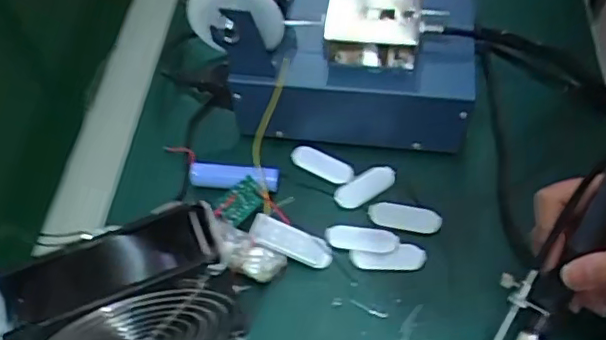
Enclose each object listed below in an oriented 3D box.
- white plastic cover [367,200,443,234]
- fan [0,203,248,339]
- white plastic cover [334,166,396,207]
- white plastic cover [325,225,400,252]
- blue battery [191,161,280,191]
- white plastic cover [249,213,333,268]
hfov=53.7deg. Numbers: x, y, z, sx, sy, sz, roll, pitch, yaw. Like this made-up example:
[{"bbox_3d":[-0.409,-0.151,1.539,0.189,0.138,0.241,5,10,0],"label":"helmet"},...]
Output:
[{"bbox_3d":[0.076,0.035,0.449,0.053,0.007,0.020,14,56,12],"label":"white plastic cover"},{"bbox_3d":[-0.097,0.084,0.349,0.125,0.123,0.047,-20,56,-11],"label":"fan"},{"bbox_3d":[0.048,0.012,0.465,0.050,0.006,0.023,-29,58,-17],"label":"white plastic cover"},{"bbox_3d":[0.043,0.050,0.441,0.052,0.004,0.019,4,55,6],"label":"white plastic cover"},{"bbox_3d":[-0.053,0.006,0.473,0.069,0.019,0.019,5,55,7],"label":"blue battery"},{"bbox_3d":[-0.008,0.052,0.435,0.061,0.004,0.023,25,58,1],"label":"white plastic cover"}]

